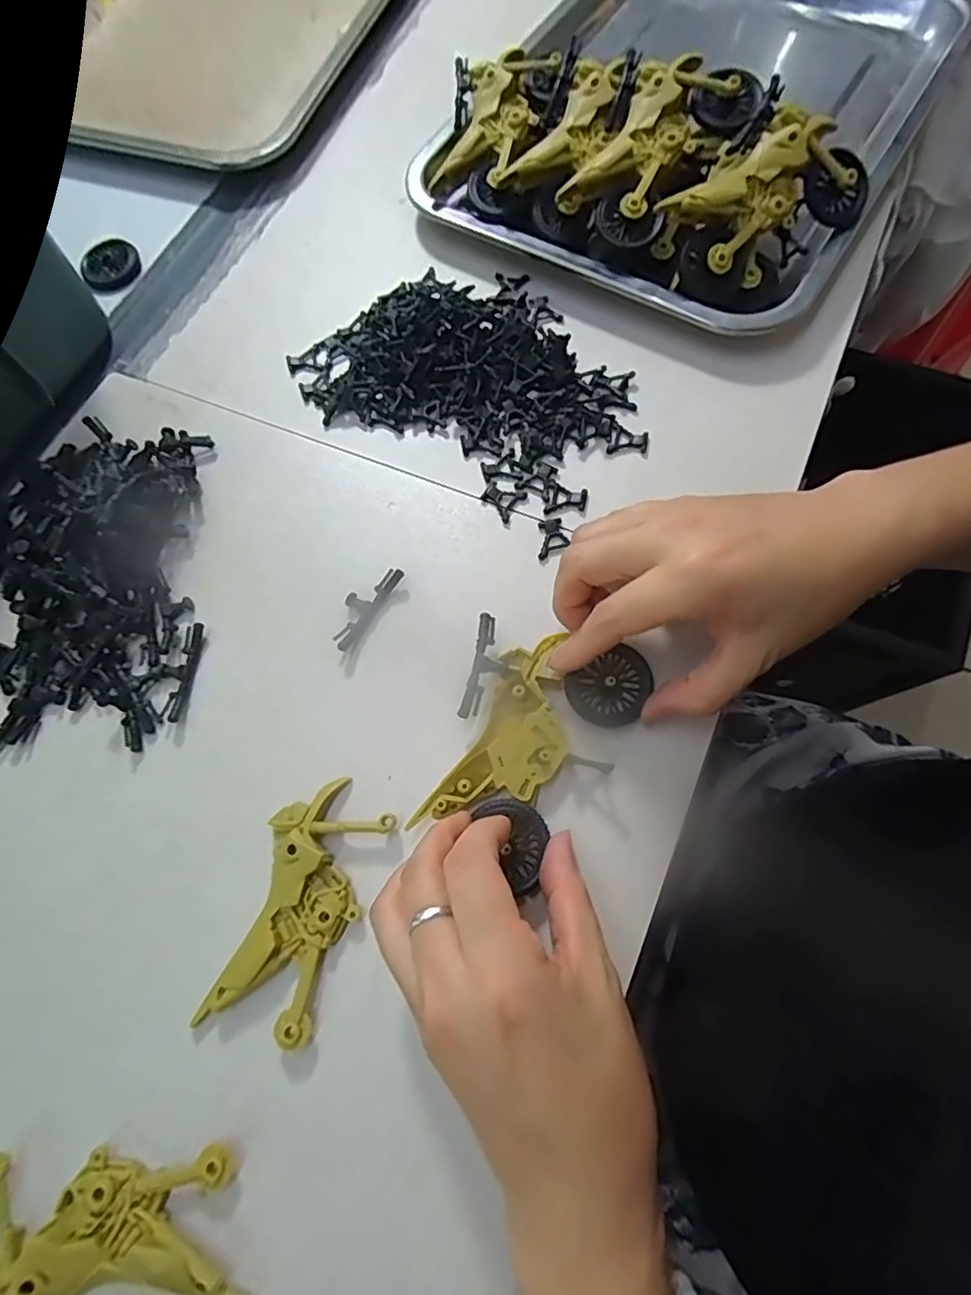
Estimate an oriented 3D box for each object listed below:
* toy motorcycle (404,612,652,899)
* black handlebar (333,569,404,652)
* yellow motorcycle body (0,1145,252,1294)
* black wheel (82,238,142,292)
[{"bbox_3d":[0.021,0.044,0.253,0.076,0.013,0.107,18,72,8],"label":"toy motorcycle"},{"bbox_3d":[-0.061,-0.021,0.288,0.016,0.008,0.048,32,76,13],"label":"black handlebar"},{"bbox_3d":[-0.135,0.208,0.206,0.098,0.012,0.046,-4,71,2],"label":"yellow motorcycle body"},{"bbox_3d":[-0.243,-0.249,0.378,0.037,0.008,0.037,-1,71,3],"label":"black wheel"}]

